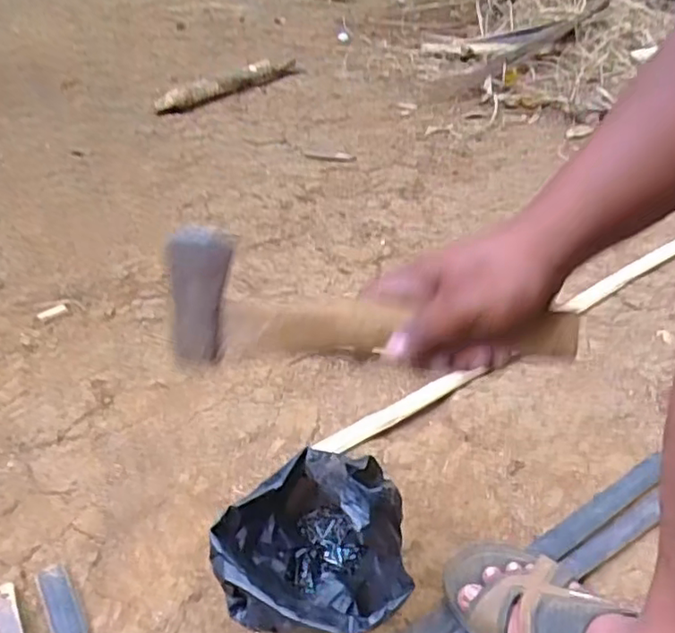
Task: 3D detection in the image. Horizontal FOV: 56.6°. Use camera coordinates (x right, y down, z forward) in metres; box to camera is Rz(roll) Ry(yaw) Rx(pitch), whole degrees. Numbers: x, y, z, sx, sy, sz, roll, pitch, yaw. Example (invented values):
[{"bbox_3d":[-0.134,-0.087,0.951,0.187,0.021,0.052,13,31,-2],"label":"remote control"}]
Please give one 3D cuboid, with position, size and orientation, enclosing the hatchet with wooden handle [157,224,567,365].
[{"bbox_3d":[0.022,-0.006,0.411,0.267,0.088,0.020,4,19,5],"label":"hatchet with wooden handle"}]

